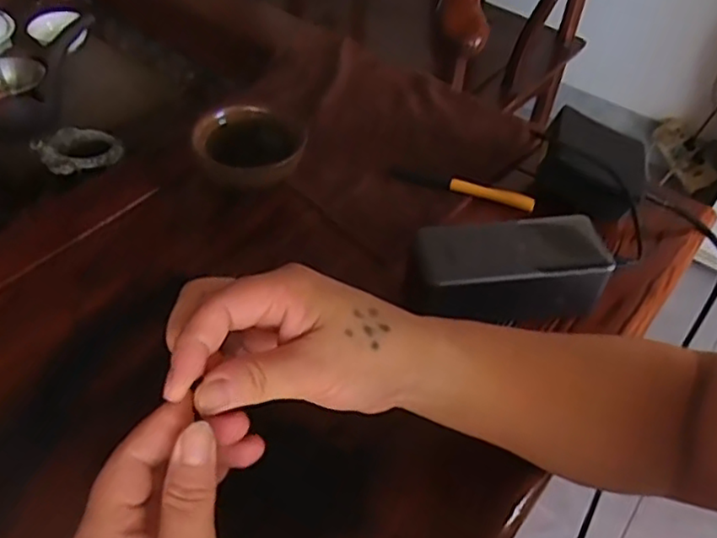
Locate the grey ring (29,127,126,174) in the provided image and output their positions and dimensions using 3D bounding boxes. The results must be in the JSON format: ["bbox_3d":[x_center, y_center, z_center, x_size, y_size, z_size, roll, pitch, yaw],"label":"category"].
[{"bbox_3d":[-0.251,-0.108,0.587,0.067,0.010,0.067,2,47,-2],"label":"grey ring"}]

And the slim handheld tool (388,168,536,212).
[{"bbox_3d":[0.085,-0.070,0.543,0.121,0.013,0.012,19,49,13],"label":"slim handheld tool"}]

